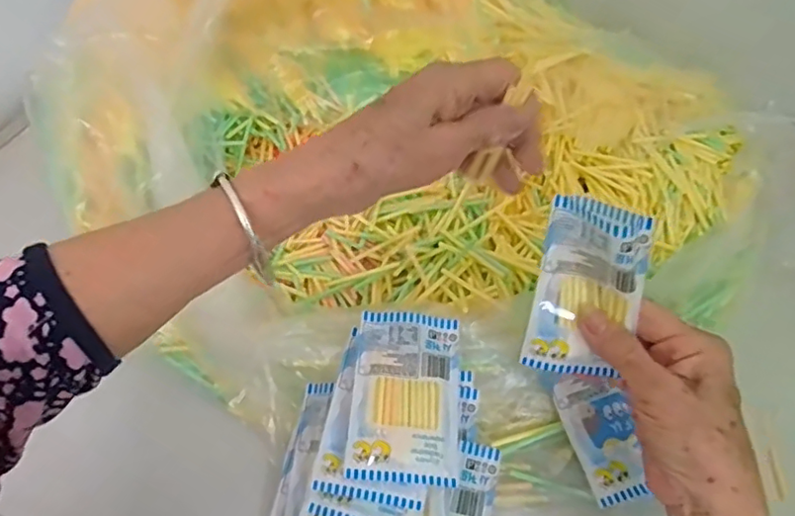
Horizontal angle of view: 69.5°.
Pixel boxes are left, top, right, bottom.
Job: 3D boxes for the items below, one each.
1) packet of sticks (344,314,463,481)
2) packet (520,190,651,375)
[{"bbox_3d":[0.006,0.083,0.353,0.063,0.011,0.102,1,53,4],"label":"packet of sticks"},{"bbox_3d":[0.104,0.021,0.317,0.054,0.101,0.021,13,20,16],"label":"packet"}]

